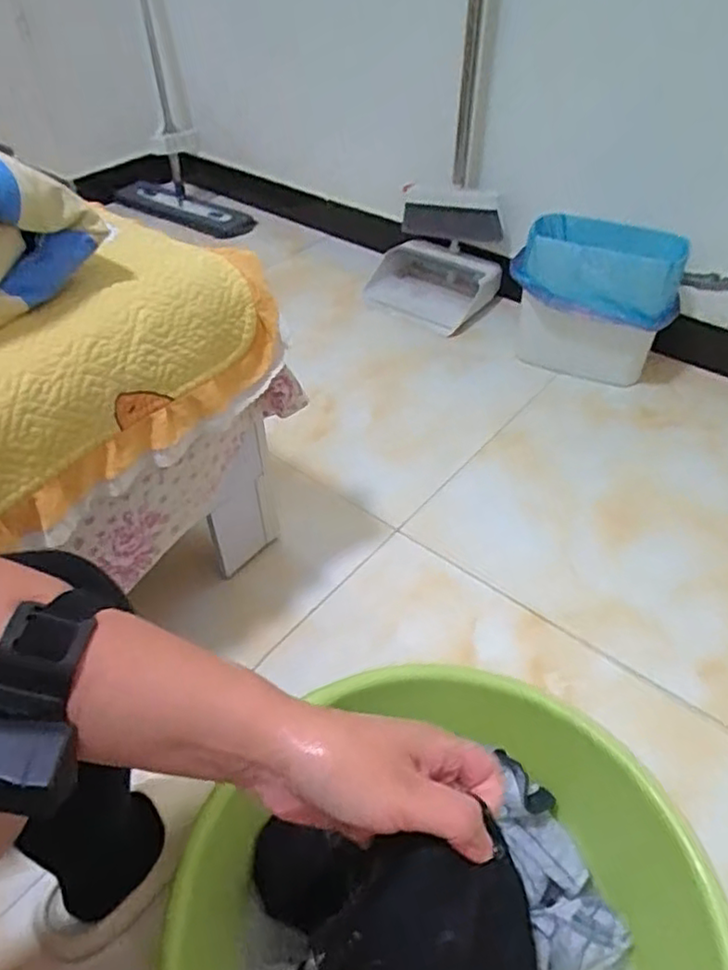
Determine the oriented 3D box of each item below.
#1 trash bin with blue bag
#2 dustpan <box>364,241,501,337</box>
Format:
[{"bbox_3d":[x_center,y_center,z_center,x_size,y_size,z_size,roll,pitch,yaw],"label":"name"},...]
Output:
[{"bbox_3d":[0.441,-0.364,1.295,0.308,0.269,0.162,15,47,16],"label":"trash bin with blue bag"},{"bbox_3d":[0.155,-0.482,1.571,0.305,0.098,0.217,26,51,24],"label":"dustpan"}]

